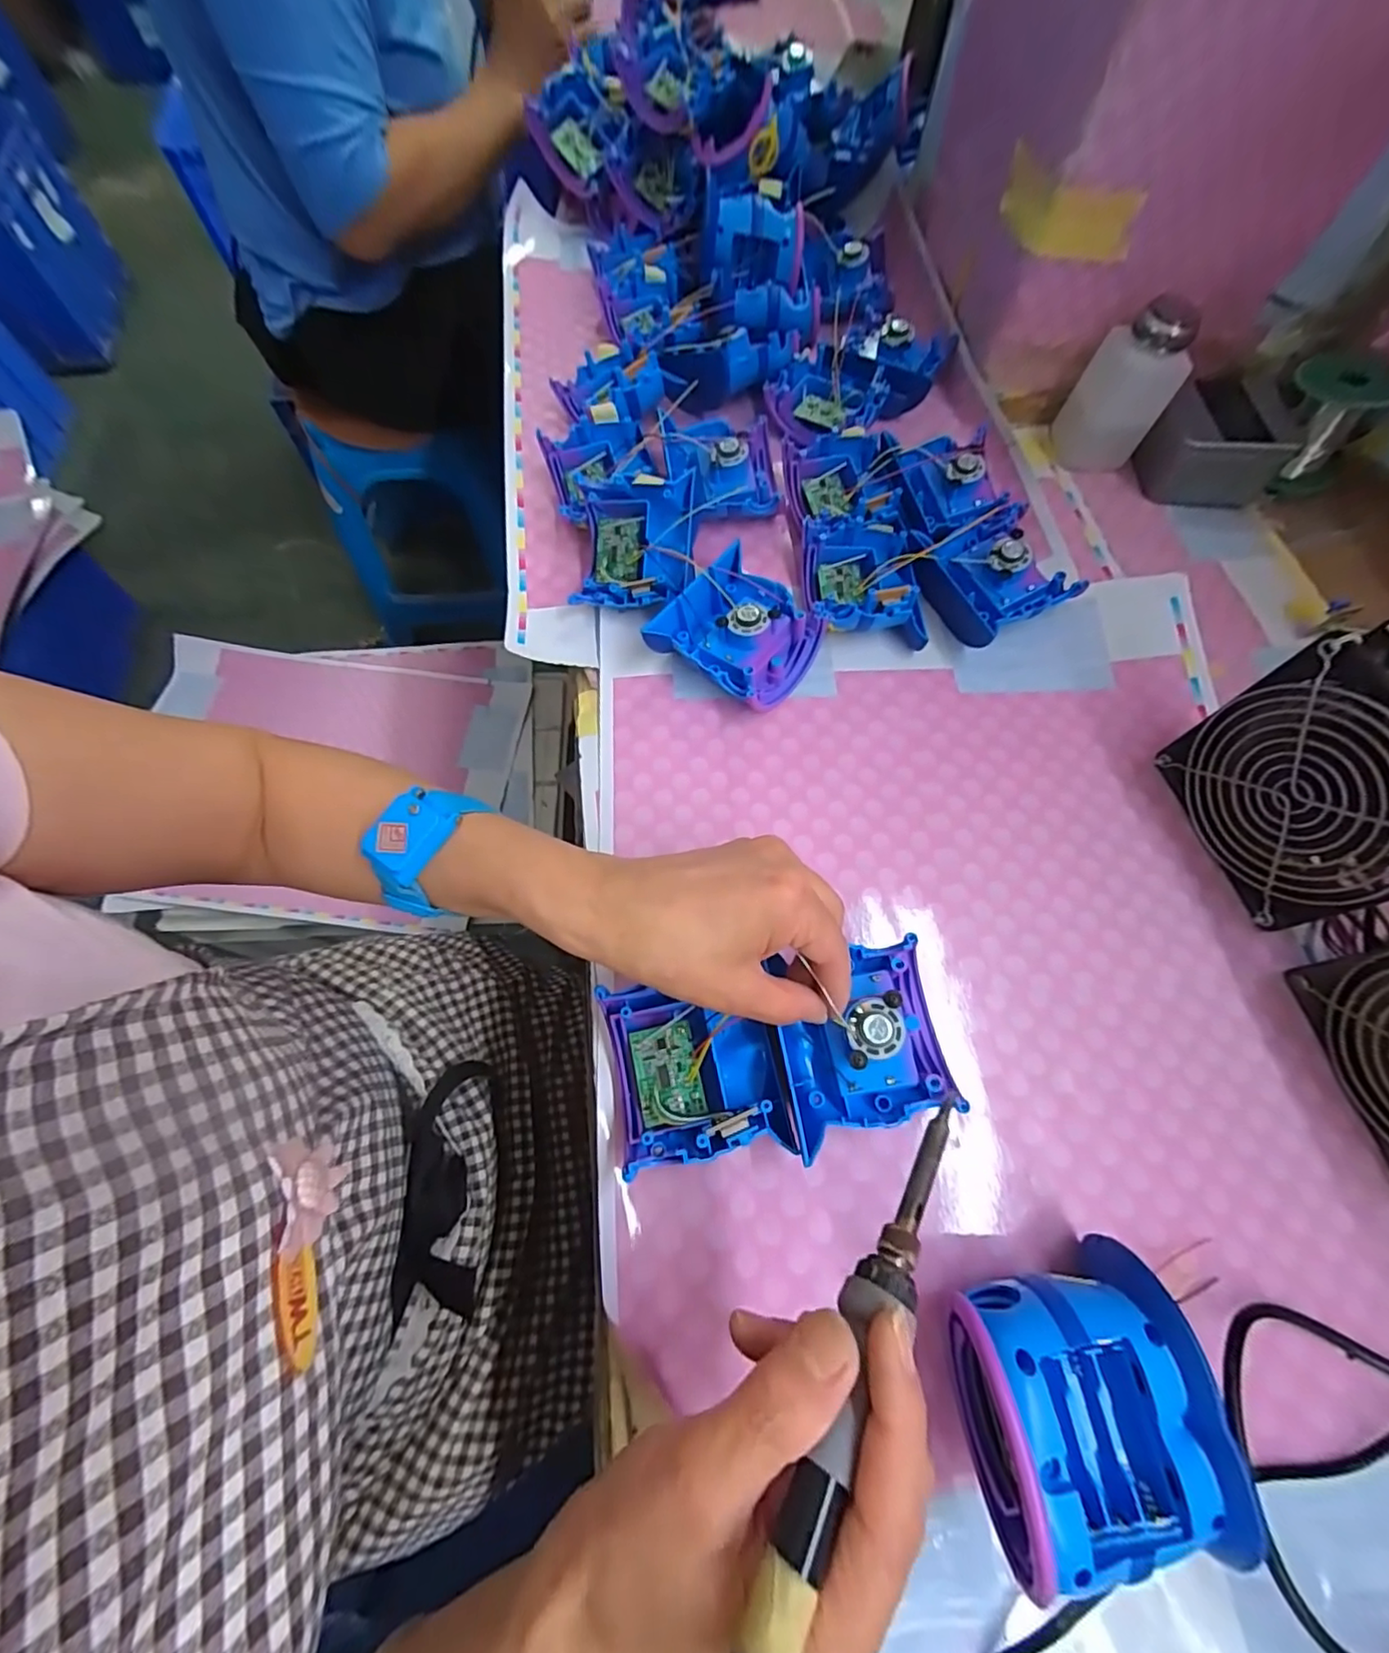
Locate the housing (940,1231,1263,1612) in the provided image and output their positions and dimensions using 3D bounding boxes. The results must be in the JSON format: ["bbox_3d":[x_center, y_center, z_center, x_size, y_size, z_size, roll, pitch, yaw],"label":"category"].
[{"bbox_3d":[0.148,0.219,0.230,0.082,0.066,0.083,-4,67,-4],"label":"housing"}]

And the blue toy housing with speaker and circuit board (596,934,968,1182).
[{"bbox_3d":[0.040,0.109,0.287,0.155,0.034,0.081,-8,66,-2],"label":"blue toy housing with speaker and circuit board"}]

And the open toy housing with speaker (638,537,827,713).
[{"bbox_3d":[0.029,-0.123,0.387,0.083,0.045,0.084,38,70,13],"label":"open toy housing with speaker"}]

